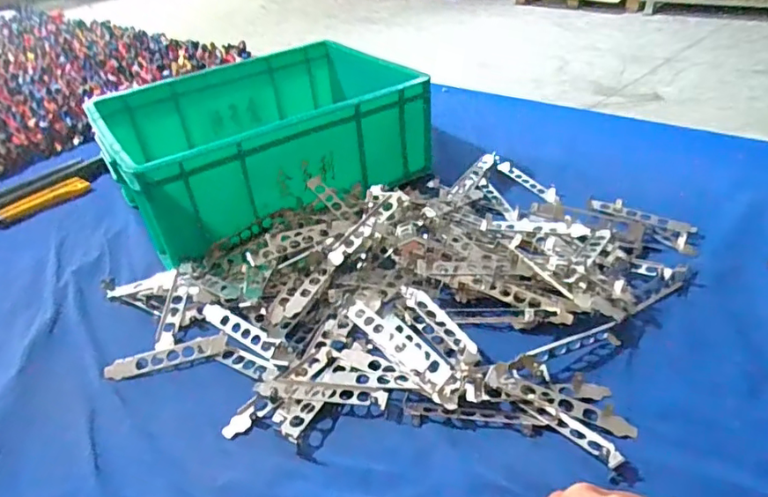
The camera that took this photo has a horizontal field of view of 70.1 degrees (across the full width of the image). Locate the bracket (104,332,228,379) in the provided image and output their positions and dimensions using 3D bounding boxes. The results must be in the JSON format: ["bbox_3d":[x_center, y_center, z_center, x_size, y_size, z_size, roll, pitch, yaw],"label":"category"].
[{"bbox_3d":[-0.213,0.107,0.540,0.117,0.009,0.023,-12,34,-7],"label":"bracket"}]

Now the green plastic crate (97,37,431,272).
[{"bbox_3d":[-0.173,-0.165,0.797,0.412,0.135,0.312,-27,39,-26],"label":"green plastic crate"}]

